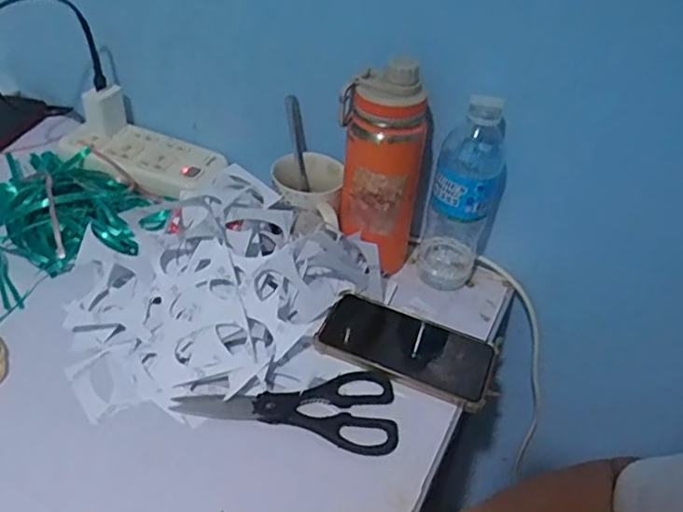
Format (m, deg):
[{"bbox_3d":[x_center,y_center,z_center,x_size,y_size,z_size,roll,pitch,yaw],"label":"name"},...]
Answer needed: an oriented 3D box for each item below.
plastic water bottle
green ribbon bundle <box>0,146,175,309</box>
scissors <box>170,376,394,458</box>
[{"bbox_3d":[0.124,-0.059,0.620,0.068,0.208,0.059,12,43,8],"label":"plastic water bottle"},{"bbox_3d":[-0.356,-0.059,0.693,0.273,0.033,0.199,28,47,24],"label":"green ribbon bundle"},{"bbox_3d":[-0.044,0.123,0.539,0.187,0.006,0.078,8,42,4],"label":"scissors"}]

